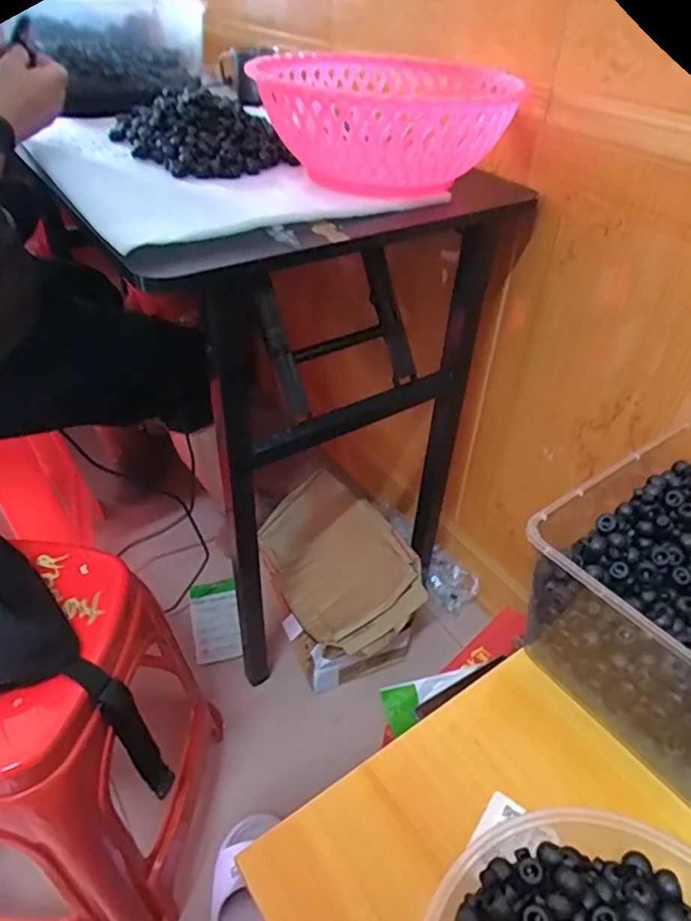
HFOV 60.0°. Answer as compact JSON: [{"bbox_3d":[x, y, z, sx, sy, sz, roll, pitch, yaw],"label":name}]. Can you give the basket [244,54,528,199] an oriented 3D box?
[{"bbox_3d":[0.041,-0.401,0.714,0.298,0.107,0.321,3,41,1],"label":"basket"}]

